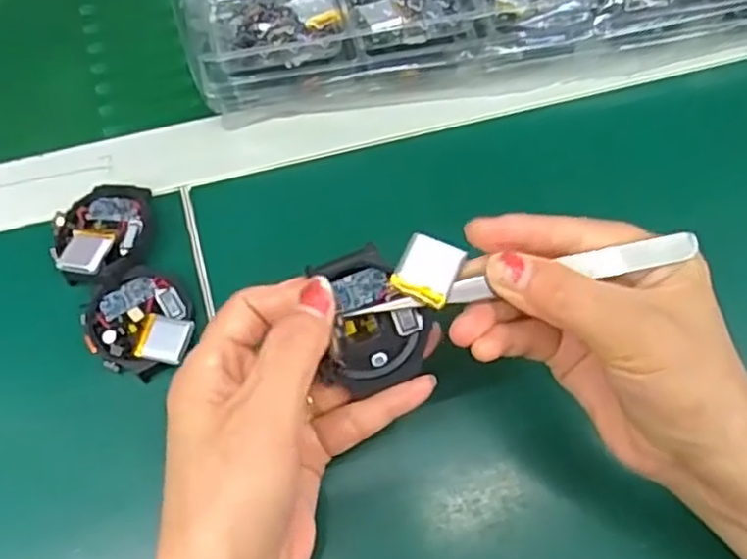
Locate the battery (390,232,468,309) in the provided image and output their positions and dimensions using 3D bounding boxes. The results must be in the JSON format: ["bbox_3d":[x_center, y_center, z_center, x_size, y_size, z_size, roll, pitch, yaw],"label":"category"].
[{"bbox_3d":[0.020,-0.003,0.253,0.021,0.006,0.023,24,69,8],"label":"battery"}]

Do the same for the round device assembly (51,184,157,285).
[{"bbox_3d":[-0.132,-0.023,0.340,0.046,0.016,0.050,1,68,-2],"label":"round device assembly"}]

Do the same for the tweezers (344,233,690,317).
[{"bbox_3d":[0.054,0.001,0.254,0.128,0.011,0.010,-12,68,3],"label":"tweezers"}]

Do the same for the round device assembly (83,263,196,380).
[{"bbox_3d":[-0.109,0.022,0.328,0.047,0.016,0.054,-39,74,-16],"label":"round device assembly"}]

